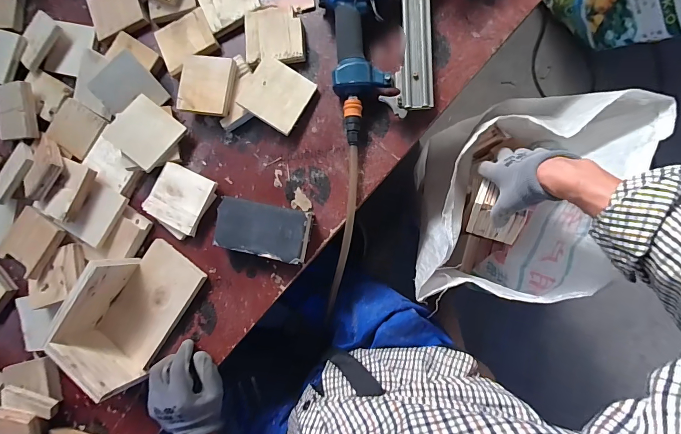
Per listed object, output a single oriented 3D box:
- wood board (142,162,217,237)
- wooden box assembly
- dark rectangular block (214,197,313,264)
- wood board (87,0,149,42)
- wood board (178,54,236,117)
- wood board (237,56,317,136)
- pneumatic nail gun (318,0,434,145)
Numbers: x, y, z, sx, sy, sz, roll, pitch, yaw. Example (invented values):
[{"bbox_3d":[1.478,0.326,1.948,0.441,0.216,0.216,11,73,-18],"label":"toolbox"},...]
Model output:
[{"bbox_3d":[-0.254,-0.031,0.561,0.093,0.013,0.090,25,91,5],"label":"wood board"},{"bbox_3d":[-0.314,0.137,0.525,0.126,0.089,0.195,29,91,8],"label":"wooden box assembly"},{"bbox_3d":[-0.113,0.020,0.533,0.138,0.041,0.076,10,86,10],"label":"dark rectangular block"},{"bbox_3d":[-0.381,-0.348,0.612,0.093,0.020,0.088,-26,84,6],"label":"wood board"},{"bbox_3d":[-0.208,-0.204,0.555,0.085,0.019,0.090,9,88,8],"label":"wood board"},{"bbox_3d":[-0.096,-0.184,0.539,0.092,0.009,0.088,31,87,-3],"label":"wood board"},{"bbox_3d":[0.058,-0.246,0.512,0.159,0.057,0.260,-9,86,7],"label":"pneumatic nail gun"}]

